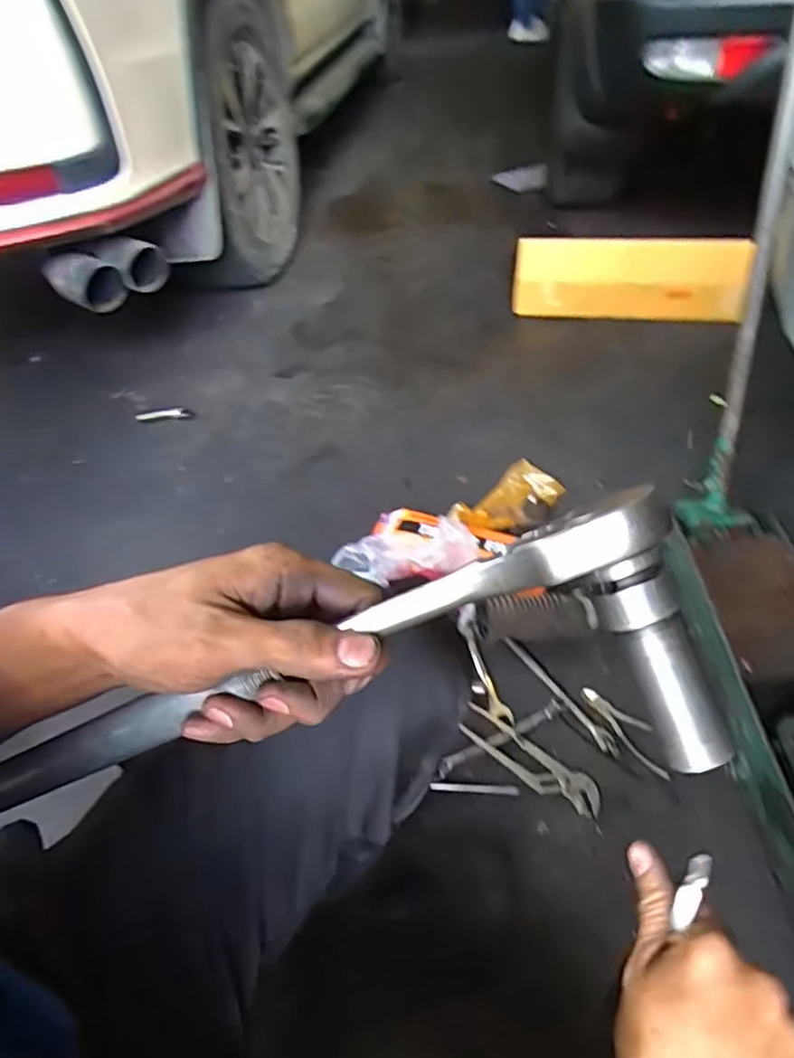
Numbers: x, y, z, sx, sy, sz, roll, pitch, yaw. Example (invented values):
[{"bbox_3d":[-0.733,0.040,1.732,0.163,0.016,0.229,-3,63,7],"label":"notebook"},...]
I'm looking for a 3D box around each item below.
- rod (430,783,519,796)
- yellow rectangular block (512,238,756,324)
[{"bbox_3d":[0.107,0.359,0.854,0.118,0.013,0.011,0,46,5],"label":"rod"},{"bbox_3d":[0.607,-0.650,1.655,0.585,0.221,0.058,11,48,16],"label":"yellow rectangular block"}]

